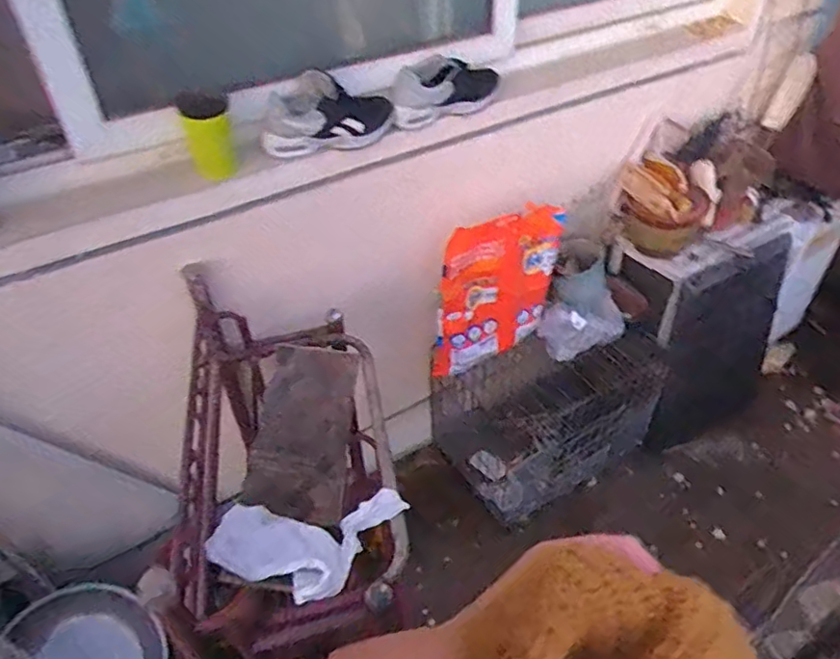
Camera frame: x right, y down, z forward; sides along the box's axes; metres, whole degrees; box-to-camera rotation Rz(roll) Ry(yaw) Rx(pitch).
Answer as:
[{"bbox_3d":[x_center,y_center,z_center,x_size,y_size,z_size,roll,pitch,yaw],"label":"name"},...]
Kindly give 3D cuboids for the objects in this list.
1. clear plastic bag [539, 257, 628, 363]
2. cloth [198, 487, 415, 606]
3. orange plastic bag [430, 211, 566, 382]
[{"bbox_3d":[0.413,-0.050,1.535,0.196,0.120,0.262,12,43,15],"label":"clear plastic bag"},{"bbox_3d":[-0.159,0.304,0.874,0.269,0.037,0.155,-4,41,-3],"label":"cloth"},{"bbox_3d":[0.188,-0.095,1.423,0.334,0.370,0.051,-22,45,-22],"label":"orange plastic bag"}]

